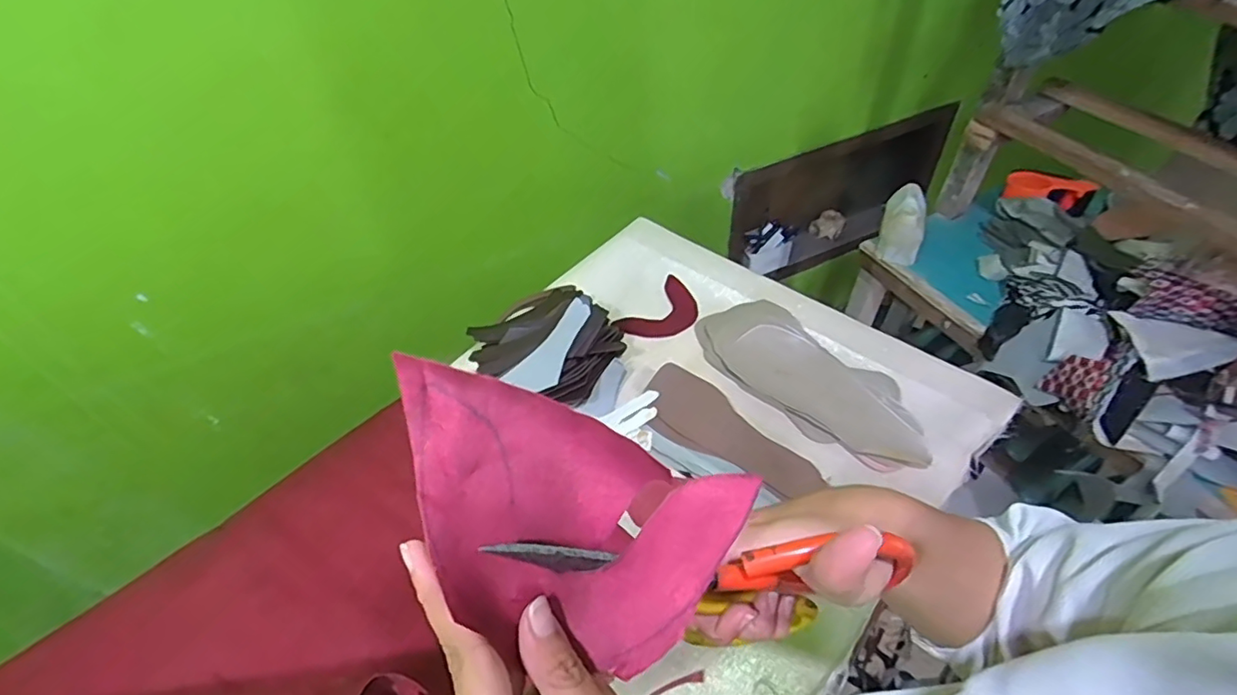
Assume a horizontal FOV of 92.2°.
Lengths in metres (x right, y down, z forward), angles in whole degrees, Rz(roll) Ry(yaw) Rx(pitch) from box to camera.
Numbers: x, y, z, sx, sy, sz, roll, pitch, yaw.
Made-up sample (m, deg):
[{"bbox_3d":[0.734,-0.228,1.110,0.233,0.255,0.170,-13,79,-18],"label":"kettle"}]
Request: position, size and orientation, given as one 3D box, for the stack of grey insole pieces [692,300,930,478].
[{"bbox_3d":[0.244,0.032,0.768,0.130,0.024,0.319,-35,55,-24],"label":"stack of grey insole pieces"}]

